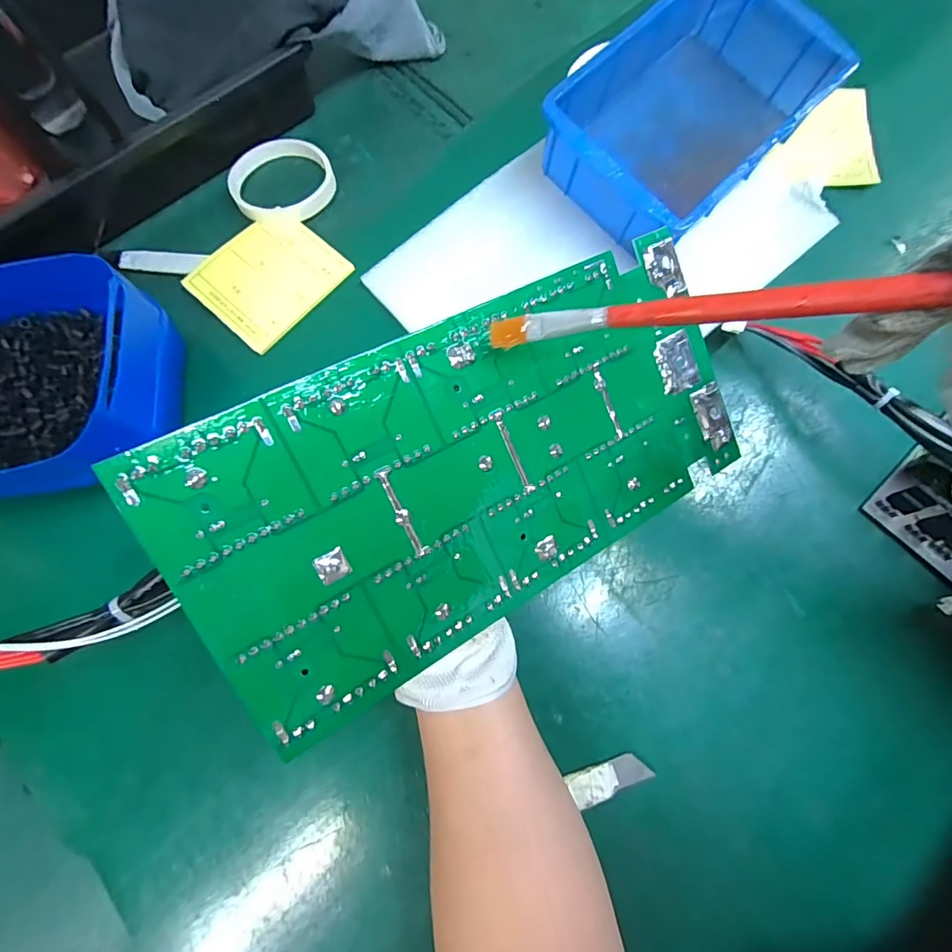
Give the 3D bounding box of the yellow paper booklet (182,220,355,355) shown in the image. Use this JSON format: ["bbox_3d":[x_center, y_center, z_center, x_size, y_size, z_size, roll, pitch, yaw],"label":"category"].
[{"bbox_3d":[-0.169,-0.164,0.391,0.096,0.006,0.104,42,80,11],"label":"yellow paper booklet"}]

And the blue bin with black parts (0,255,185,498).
[{"bbox_3d":[-0.320,-0.075,0.336,0.194,0.079,0.158,-6,75,0],"label":"blue bin with black parts"}]

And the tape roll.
[{"bbox_3d":[-0.168,-0.254,0.413,0.087,0.015,0.079,-15,76,-2],"label":"tape roll"}]

